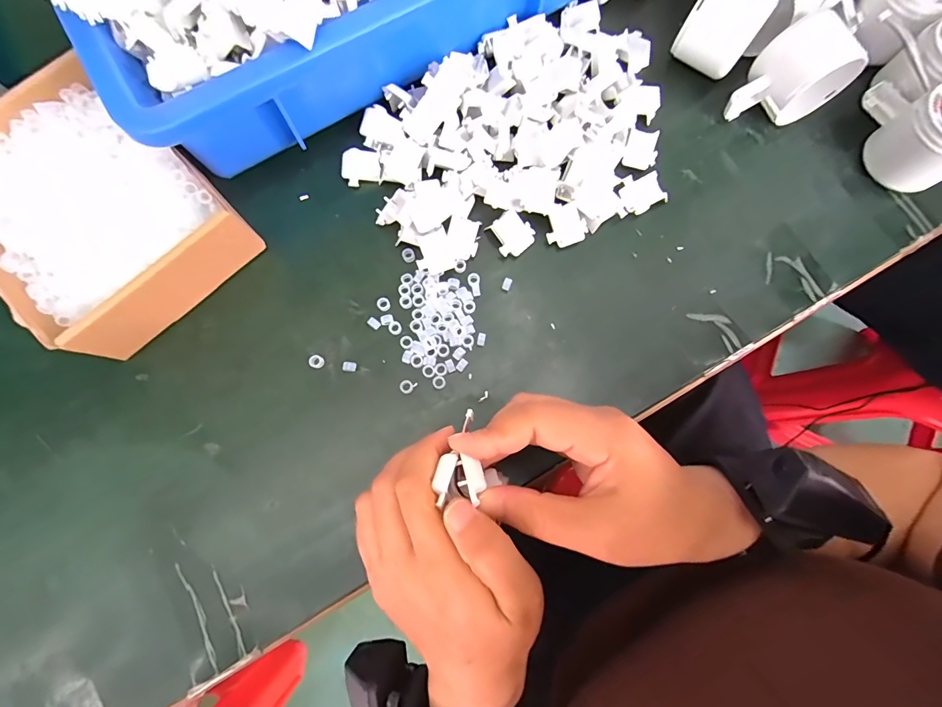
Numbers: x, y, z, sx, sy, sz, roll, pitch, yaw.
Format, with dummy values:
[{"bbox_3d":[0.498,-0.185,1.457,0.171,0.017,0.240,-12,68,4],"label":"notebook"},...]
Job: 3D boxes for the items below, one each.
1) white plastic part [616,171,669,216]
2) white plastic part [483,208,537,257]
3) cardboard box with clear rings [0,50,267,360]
[{"bbox_3d":[0.129,-0.122,0.319,0.032,0.009,0.029,-30,82,-6],"label":"white plastic part"},{"bbox_3d":[0.030,-0.089,0.313,0.029,0.006,0.032,-37,83,-7],"label":"white plastic part"},{"bbox_3d":[-0.256,-0.101,0.292,0.137,0.054,0.178,-40,83,-7],"label":"cardboard box with clear rings"}]

